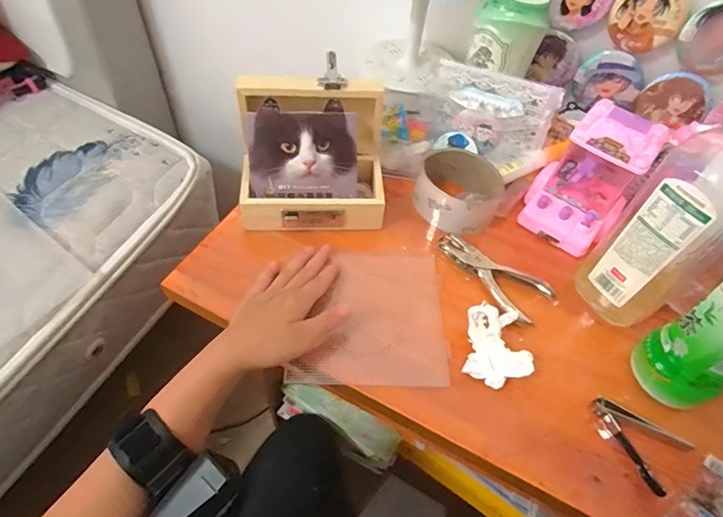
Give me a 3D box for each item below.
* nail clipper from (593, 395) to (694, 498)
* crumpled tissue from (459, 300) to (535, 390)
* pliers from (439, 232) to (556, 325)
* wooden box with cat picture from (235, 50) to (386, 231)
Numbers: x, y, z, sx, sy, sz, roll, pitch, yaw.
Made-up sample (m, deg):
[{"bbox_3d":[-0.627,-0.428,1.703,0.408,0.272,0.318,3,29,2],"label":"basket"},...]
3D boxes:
[{"bbox_3d":[0.226,0.149,0.373,0.075,0.012,0.055,40,59,22],"label":"nail clipper"},{"bbox_3d":[0.122,0.078,0.404,0.053,0.024,0.071,12,53,3],"label":"crumpled tissue"},{"bbox_3d":[0.137,0.012,0.462,0.054,0.016,0.119,-32,62,-26],"label":"pliers"},{"bbox_3d":[-0.049,-0.106,0.463,0.145,0.125,0.103,-2,53,-7],"label":"wooden box with cat picture"}]

